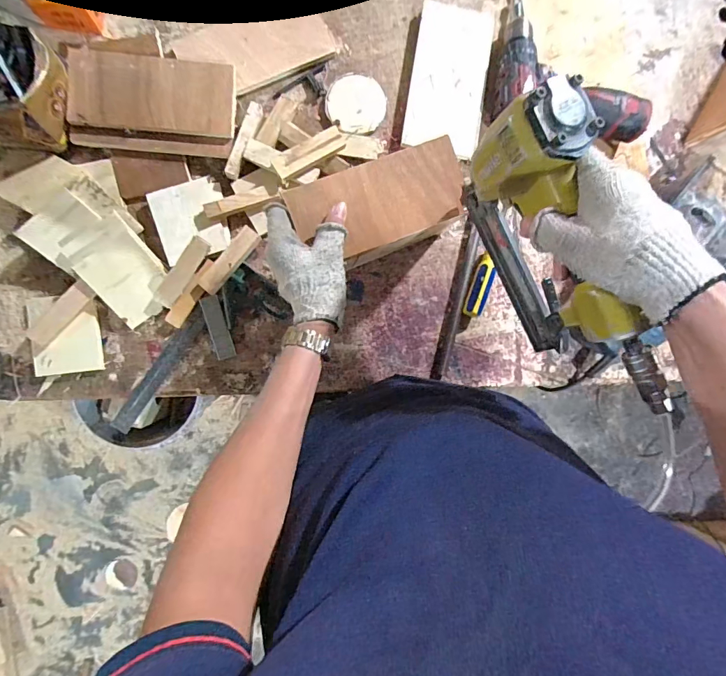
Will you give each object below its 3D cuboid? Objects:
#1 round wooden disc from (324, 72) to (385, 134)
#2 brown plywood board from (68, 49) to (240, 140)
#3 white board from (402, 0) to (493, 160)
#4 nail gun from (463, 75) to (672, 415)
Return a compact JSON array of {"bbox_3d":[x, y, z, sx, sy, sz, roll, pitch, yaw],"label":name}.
[{"bbox_3d":[-0.008,-0.321,0.571,0.080,0.009,0.075,0,90,-5],"label":"round wooden disc"},{"bbox_3d":[-0.264,-0.306,0.525,0.192,0.011,0.091,1,94,-9],"label":"brown plywood board"},{"bbox_3d":[0.121,-0.360,0.579,0.101,0.025,0.211,9,90,-5],"label":"white board"},{"bbox_3d":[0.184,-0.069,0.379,0.060,0.140,0.260,-28,92,-4],"label":"nail gun"}]

